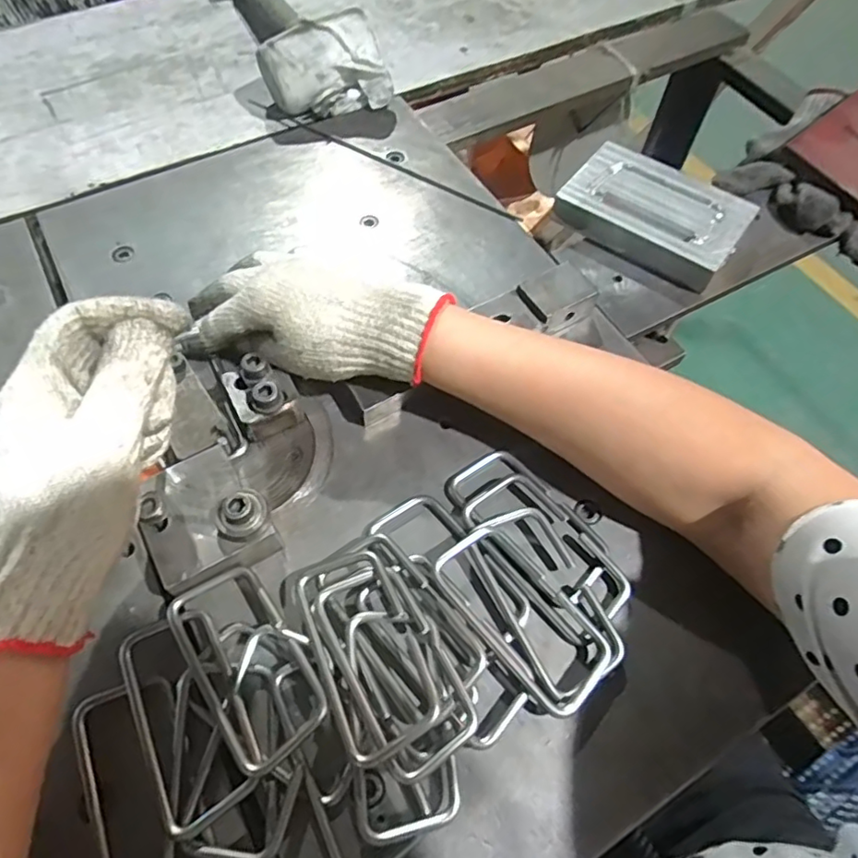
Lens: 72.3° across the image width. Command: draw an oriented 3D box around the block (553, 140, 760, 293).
[{"bbox_3d":[0.185,-0.181,0.488,0.139,0.031,0.093,34,65,16],"label":"block"}]

